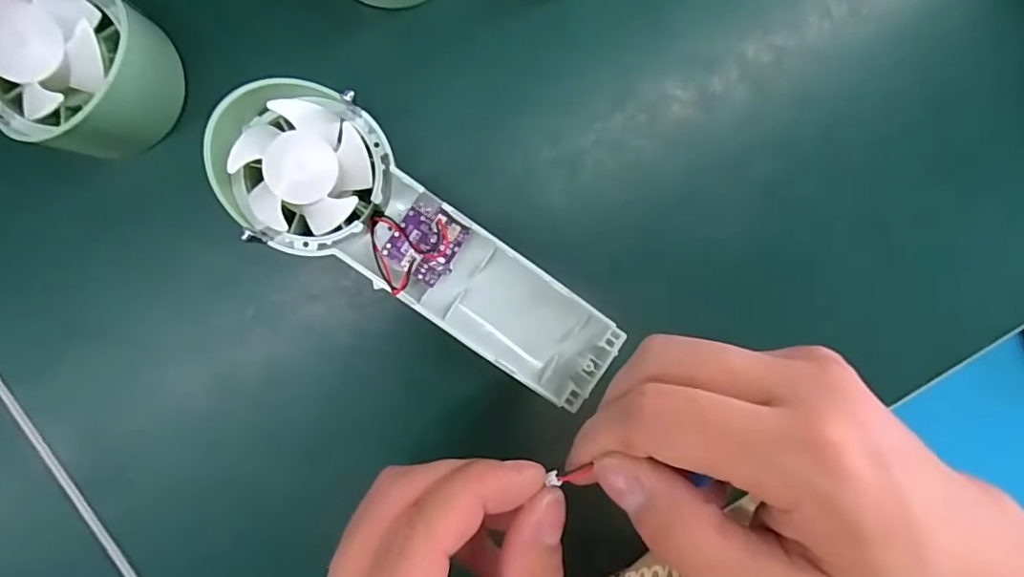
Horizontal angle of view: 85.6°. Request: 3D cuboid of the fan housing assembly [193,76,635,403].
[{"bbox_3d":[-0.031,-0.013,0.218,0.169,0.033,0.058,35,87,-8],"label":"fan housing assembly"}]

